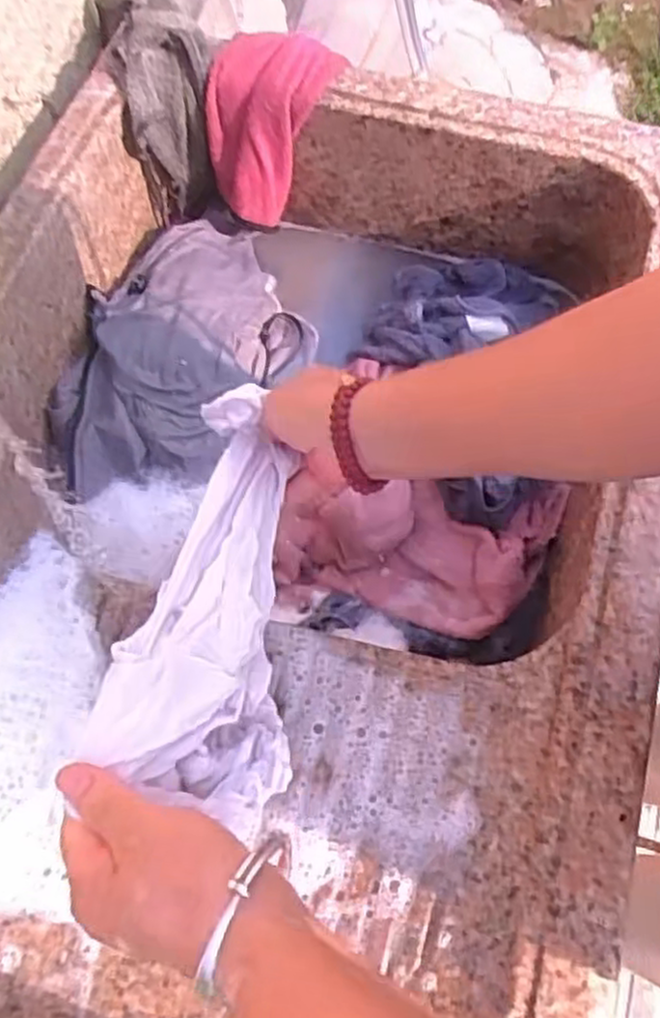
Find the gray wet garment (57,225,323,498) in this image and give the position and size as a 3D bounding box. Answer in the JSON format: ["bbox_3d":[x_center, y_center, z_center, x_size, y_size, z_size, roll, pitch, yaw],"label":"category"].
[{"bbox_3d":[-0.136,-0.140,0.673,0.167,0.072,0.297,33,72,16],"label":"gray wet garment"}]

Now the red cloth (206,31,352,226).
[{"bbox_3d":[-0.047,-0.343,0.672,0.125,0.124,0.071,-31,68,-10],"label":"red cloth"}]

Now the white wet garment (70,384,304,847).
[{"bbox_3d":[-0.062,0.050,0.438,0.091,0.081,0.236,6,57,1],"label":"white wet garment"}]

